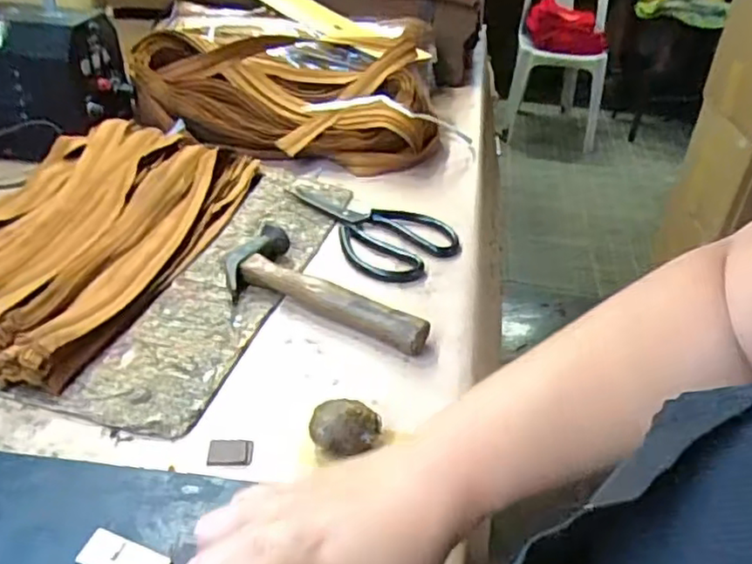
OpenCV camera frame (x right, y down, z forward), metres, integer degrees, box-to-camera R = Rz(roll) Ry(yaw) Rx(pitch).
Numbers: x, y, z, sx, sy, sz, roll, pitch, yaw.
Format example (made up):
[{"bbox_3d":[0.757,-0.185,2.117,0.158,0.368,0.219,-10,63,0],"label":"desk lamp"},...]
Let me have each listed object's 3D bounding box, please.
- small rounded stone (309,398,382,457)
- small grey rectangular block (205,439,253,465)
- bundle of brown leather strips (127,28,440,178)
[{"bbox_3d":[-0.021,0.101,0.444,0.047,0.032,0.029,-5,36,-13],"label":"small rounded stone"},{"bbox_3d":[-0.100,0.117,0.442,0.030,0.004,0.021,1,35,-5],"label":"small grey rectangular block"},{"bbox_3d":[-0.114,-0.234,0.822,0.380,0.106,0.160,3,35,-2],"label":"bundle of brown leather strips"}]

